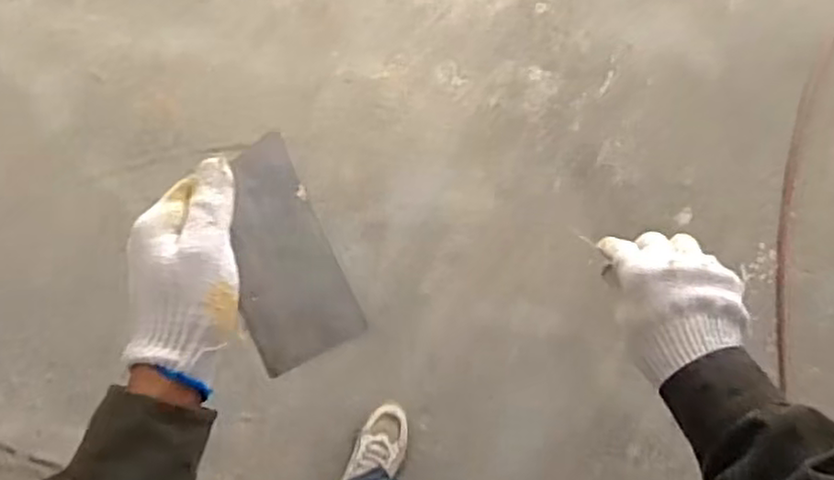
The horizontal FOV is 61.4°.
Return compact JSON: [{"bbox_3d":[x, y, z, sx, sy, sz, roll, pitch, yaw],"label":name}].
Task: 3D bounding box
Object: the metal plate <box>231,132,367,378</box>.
[{"bbox_3d":[-0.088,0.008,0.445,0.069,0.007,0.138,-24,89,-25],"label":"metal plate"}]

